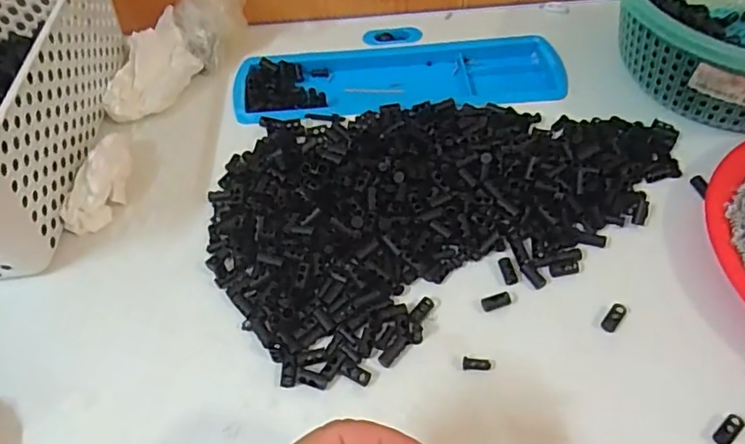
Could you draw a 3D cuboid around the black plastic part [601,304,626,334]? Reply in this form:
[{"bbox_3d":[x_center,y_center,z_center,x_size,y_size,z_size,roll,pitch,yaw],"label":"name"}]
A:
[{"bbox_3d":[0.154,0.061,0.358,0.010,0.006,0.022,33,61,23],"label":"black plastic part"}]

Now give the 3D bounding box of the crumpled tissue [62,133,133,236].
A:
[{"bbox_3d":[-0.204,-0.029,0.424,0.028,0.026,0.081,9,66,11],"label":"crumpled tissue"}]

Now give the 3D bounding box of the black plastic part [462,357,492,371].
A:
[{"bbox_3d":[0.064,0.087,0.342,0.017,0.004,0.008,8,55,8],"label":"black plastic part"}]

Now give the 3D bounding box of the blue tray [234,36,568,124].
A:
[{"bbox_3d":[0.024,-0.131,0.513,0.287,0.019,0.104,-4,54,-1],"label":"blue tray"}]

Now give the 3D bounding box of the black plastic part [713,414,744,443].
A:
[{"bbox_3d":[0.199,0.116,0.314,0.021,0.006,0.009,-36,61,-22],"label":"black plastic part"}]

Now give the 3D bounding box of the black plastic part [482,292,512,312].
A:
[{"bbox_3d":[0.081,0.052,0.367,0.019,0.005,0.008,-16,55,-10],"label":"black plastic part"}]

